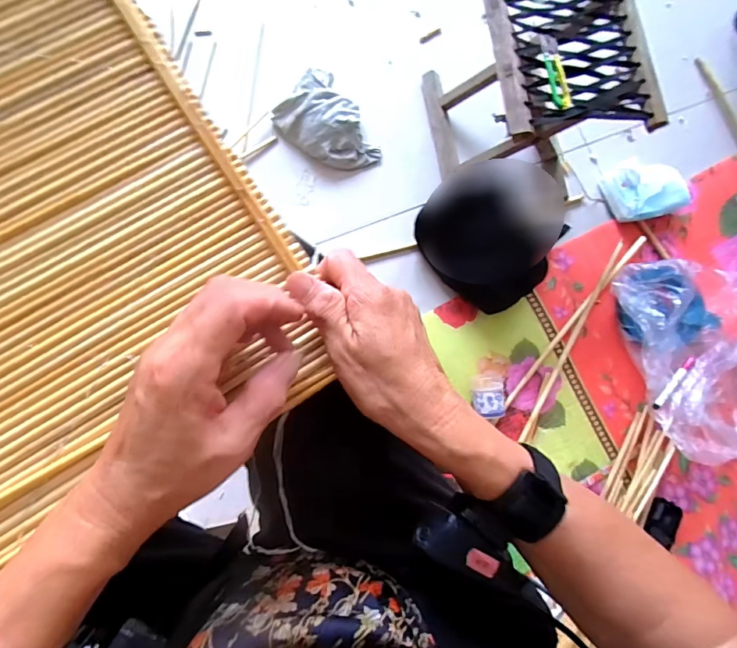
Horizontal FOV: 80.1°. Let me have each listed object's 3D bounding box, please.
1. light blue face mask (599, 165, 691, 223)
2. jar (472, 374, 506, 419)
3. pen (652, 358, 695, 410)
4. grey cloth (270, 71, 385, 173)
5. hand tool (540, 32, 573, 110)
[{"bbox_3d":[0.523,-0.252,0.816,0.132,0.072,0.106,-12,85,-11],"label":"light blue face mask"},{"bbox_3d":[0.195,0.119,0.730,0.054,0.057,0.071,1,83,-9],"label":"jar"},{"bbox_3d":[0.517,0.098,0.741,0.013,0.013,0.107,39,80,0],"label":"pen"},{"bbox_3d":[-0.080,-0.348,0.753,0.137,0.052,0.201,-32,87,-10],"label":"grey cloth"},{"bbox_3d":[0.244,-0.332,0.573,0.030,0.011,0.105,-10,86,-13],"label":"hand tool"}]

